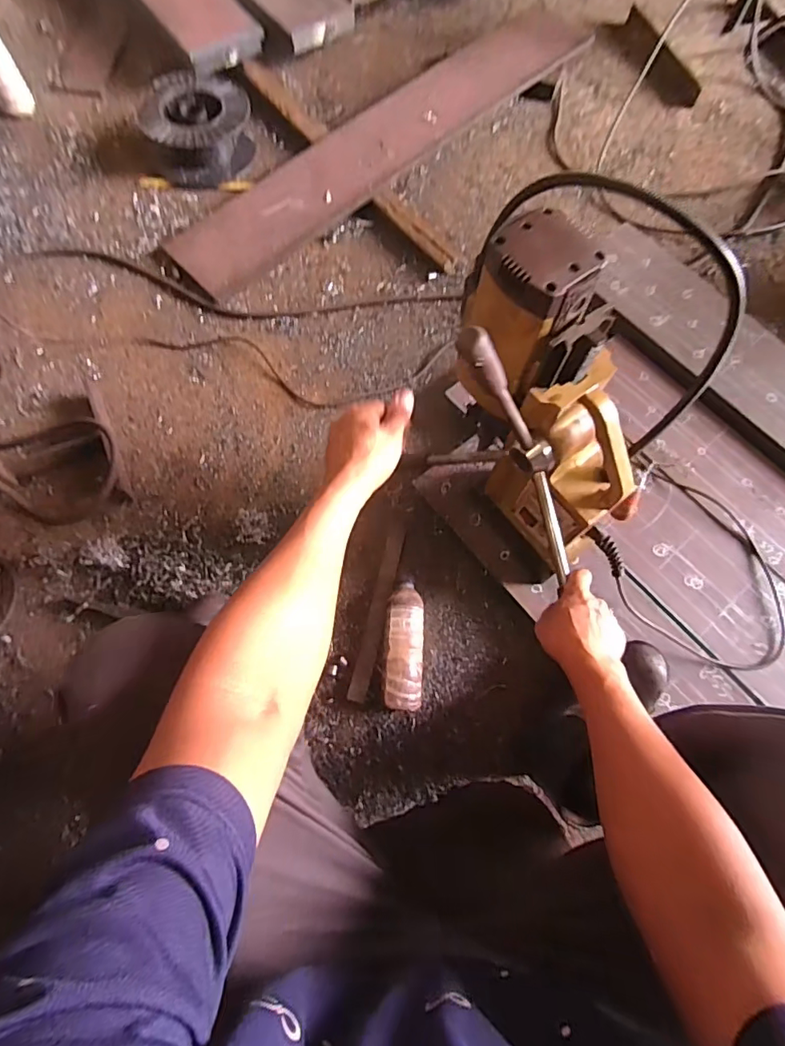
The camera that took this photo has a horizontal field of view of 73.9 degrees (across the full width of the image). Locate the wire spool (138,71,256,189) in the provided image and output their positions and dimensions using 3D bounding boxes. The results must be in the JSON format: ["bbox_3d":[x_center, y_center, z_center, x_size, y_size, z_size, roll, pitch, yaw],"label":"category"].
[{"bbox_3d":[-0.475,-0.975,1.287,0.243,0.108,0.252,1,70,-2],"label":"wire spool"}]

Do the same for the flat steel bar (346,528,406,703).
[{"bbox_3d":[-0.023,0.151,0.927,0.032,0.010,0.321,13,70,3],"label":"flat steel bar"}]

